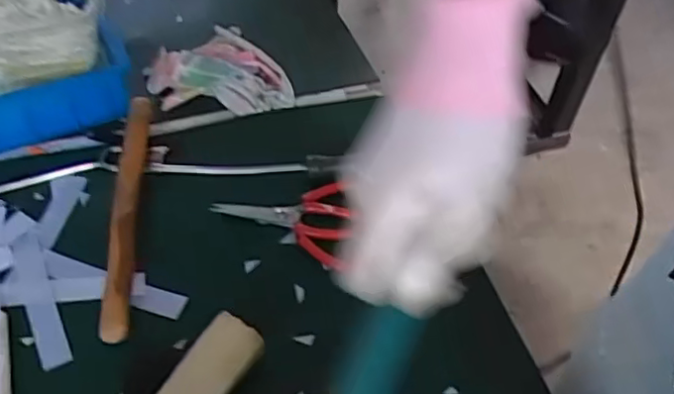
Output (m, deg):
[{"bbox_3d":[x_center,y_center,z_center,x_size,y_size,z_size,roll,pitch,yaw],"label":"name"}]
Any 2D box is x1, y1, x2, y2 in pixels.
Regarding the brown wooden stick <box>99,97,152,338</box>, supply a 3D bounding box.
[{"bbox_3d":[-0.174,0.008,0.540,0.019,0.029,0.239,-4,50,-5],"label":"brown wooden stick"}]

